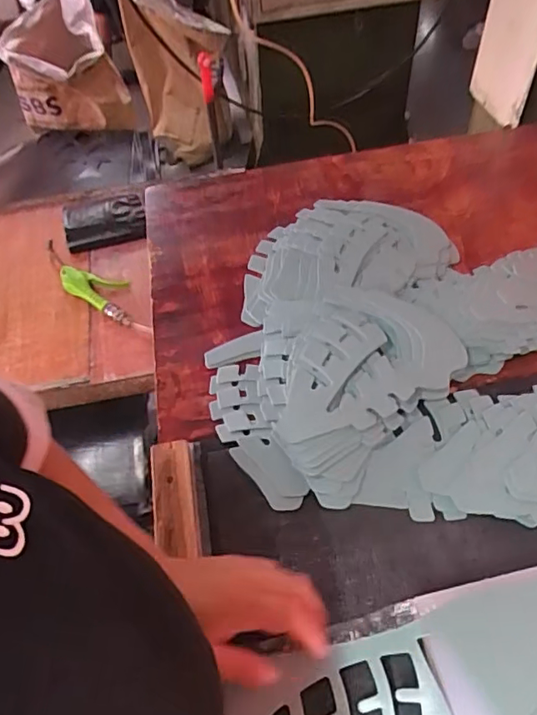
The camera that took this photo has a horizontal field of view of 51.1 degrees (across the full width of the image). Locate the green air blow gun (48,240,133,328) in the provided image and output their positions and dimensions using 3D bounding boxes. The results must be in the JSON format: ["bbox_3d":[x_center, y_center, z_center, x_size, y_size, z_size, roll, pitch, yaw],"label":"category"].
[{"bbox_3d":[-0.315,-0.132,0.982,0.268,0.027,0.081,29,59,23],"label":"green air blow gun"}]

